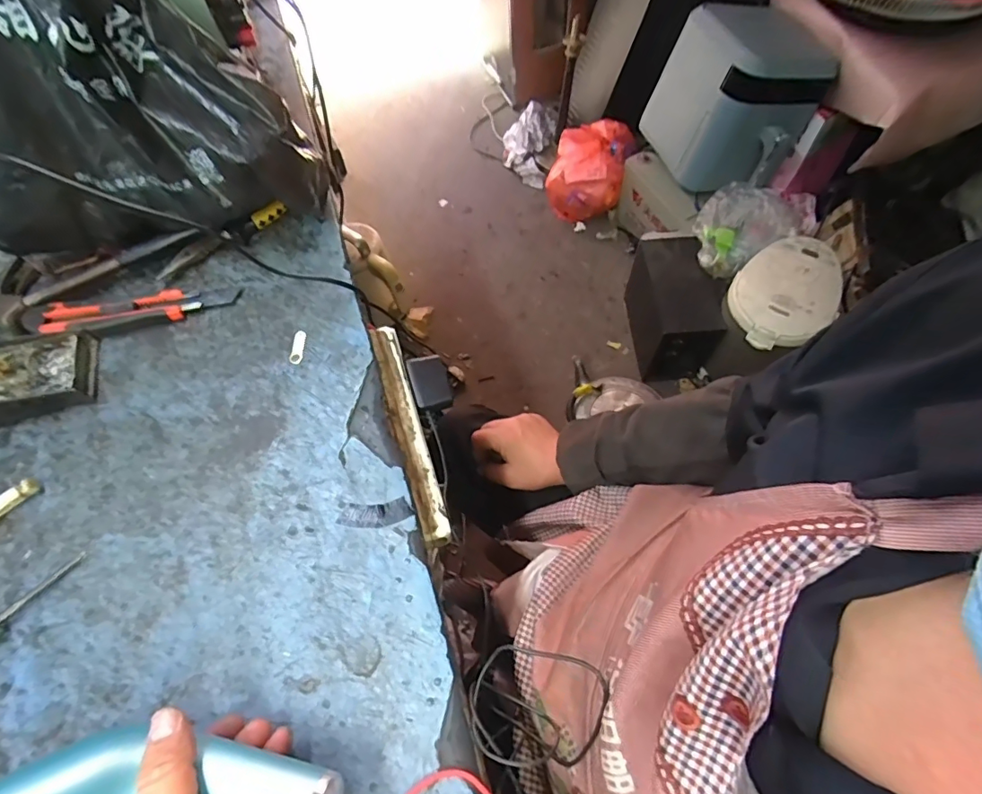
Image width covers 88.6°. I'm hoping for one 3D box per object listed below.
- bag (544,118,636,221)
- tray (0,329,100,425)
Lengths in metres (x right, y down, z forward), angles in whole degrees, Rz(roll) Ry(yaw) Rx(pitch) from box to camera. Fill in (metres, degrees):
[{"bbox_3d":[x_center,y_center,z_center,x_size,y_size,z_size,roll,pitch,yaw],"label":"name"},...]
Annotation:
[{"bbox_3d":[0.288,-0.662,1.483,0.236,0.198,0.180,6,65,6],"label":"bag"},{"bbox_3d":[-0.434,-0.011,0.439,0.155,0.032,0.076,-13,64,-3],"label":"tray"}]

